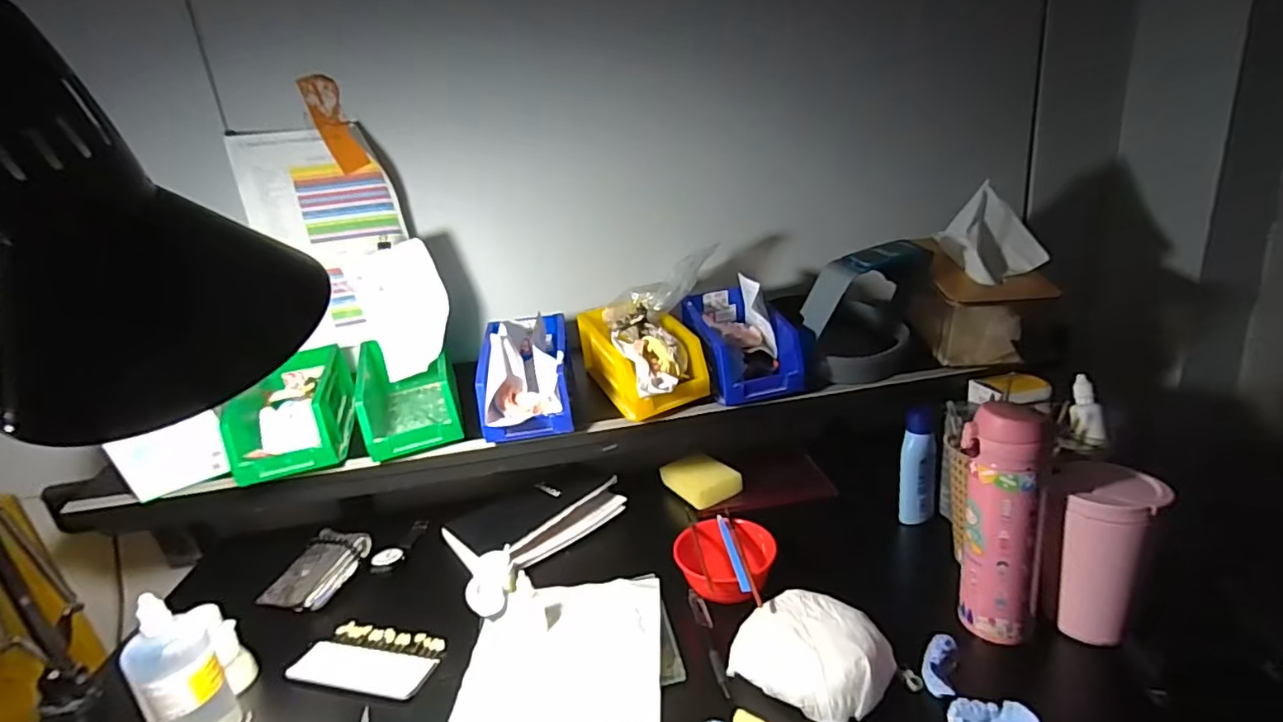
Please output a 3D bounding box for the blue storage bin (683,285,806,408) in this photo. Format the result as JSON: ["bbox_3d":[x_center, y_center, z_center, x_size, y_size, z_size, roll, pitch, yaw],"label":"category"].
[{"bbox_3d":[0.125,-0.022,0.734,0.116,0.102,0.158,-14,19,-13],"label":"blue storage bin"}]

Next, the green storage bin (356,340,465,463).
[{"bbox_3d":[-0.284,0.042,0.708,0.103,0.089,0.162,-15,19,-16],"label":"green storage bin"}]

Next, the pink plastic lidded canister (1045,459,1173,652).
[{"bbox_3d":[0.416,0.175,0.529,0.082,0.143,0.080,7,22,34],"label":"pink plastic lidded canister"}]

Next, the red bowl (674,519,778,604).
[{"bbox_3d":[0.091,0.226,0.644,0.107,0.044,0.111,-6,18,2],"label":"red bowl"}]

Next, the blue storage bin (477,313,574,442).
[{"bbox_3d":[-0.142,0.015,0.709,0.103,0.107,0.162,-10,19,-3],"label":"blue storage bin"}]

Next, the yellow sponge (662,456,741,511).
[{"bbox_3d":[0.091,0.173,0.847,0.085,0.031,0.107,-16,21,-27],"label":"yellow sponge"}]

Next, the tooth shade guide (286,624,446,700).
[{"bbox_3d":[-0.287,0.315,0.611,0.155,0.010,0.078,-1,19,17],"label":"tooth shade guide"}]

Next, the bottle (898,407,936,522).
[{"bbox_3d":[0.342,0.130,0.713,0.038,0.145,0.034,7,24,39],"label":"bottle"}]

